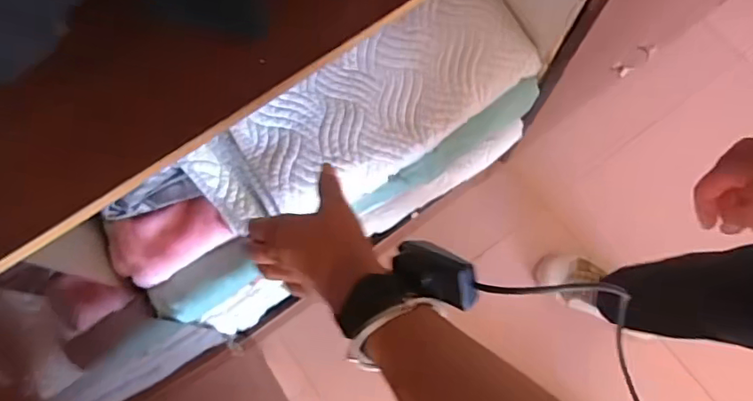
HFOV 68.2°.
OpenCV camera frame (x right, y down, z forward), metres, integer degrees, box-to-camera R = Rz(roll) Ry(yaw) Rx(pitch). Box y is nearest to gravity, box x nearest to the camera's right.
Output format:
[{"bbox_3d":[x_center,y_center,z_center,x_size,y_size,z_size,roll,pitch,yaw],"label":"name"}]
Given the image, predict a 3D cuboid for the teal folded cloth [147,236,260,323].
[{"bbox_3d":[-0.195,0.096,0.643,0.116,0.037,0.056,-34,77,-9],"label":"teal folded cloth"}]

